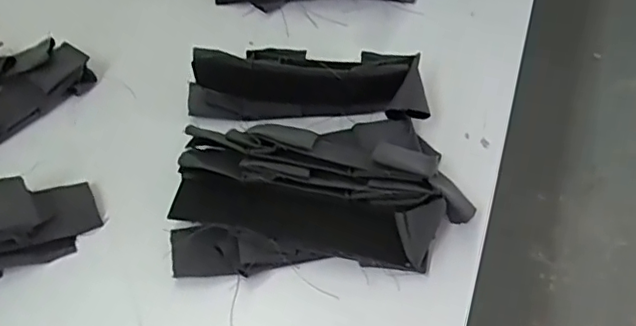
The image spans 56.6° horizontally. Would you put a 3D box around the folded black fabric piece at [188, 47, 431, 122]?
[{"bbox_3d":[-0.010,-0.065,0.501,0.200,0.054,0.045,6,53,4],"label":"folded black fabric piece"}]

